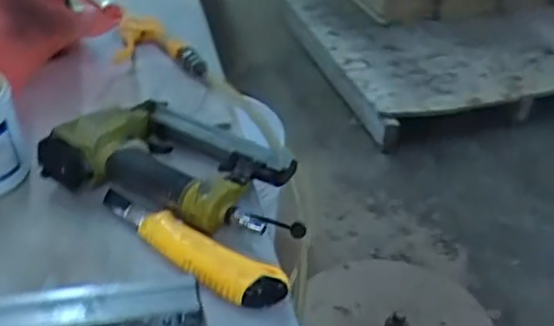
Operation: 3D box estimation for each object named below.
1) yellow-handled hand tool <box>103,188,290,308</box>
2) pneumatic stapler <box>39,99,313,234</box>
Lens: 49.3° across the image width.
[{"bbox_3d":[-0.078,0.066,0.489,0.187,0.023,0.037,23,43,24],"label":"yellow-handled hand tool"},{"bbox_3d":[-0.080,-0.001,0.544,0.218,0.049,0.145,21,42,22],"label":"pneumatic stapler"}]

